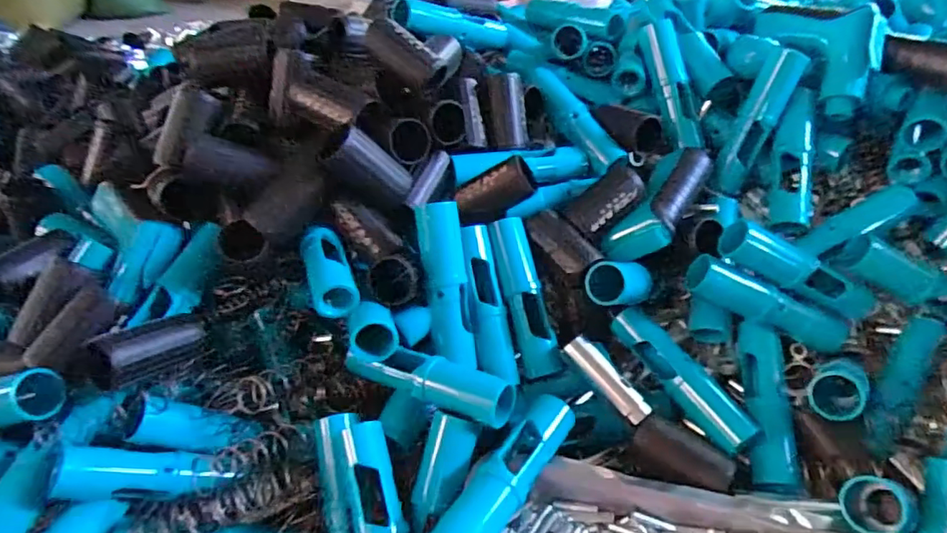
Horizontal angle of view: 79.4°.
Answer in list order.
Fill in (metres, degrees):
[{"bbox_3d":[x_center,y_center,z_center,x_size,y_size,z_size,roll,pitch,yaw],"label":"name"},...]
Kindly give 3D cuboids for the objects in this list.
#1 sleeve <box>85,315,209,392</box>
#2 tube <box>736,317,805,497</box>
[{"bbox_3d":[-0.203,0.050,0.359,0.027,0.023,0.066,25,33,31],"label":"sleeve"},{"bbox_3d":[0.203,0.094,0.397,0.028,0.021,0.119,3,55,9],"label":"tube"}]

